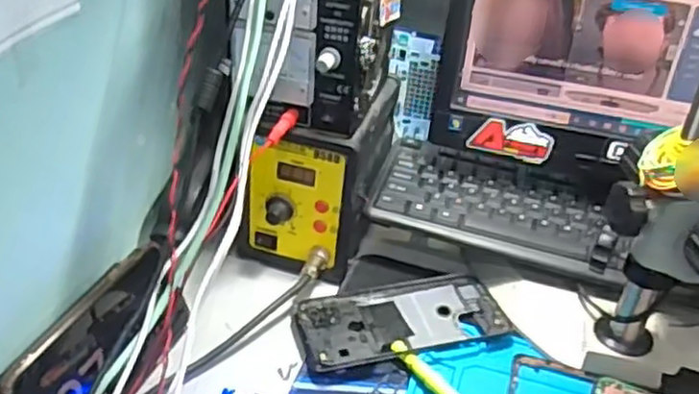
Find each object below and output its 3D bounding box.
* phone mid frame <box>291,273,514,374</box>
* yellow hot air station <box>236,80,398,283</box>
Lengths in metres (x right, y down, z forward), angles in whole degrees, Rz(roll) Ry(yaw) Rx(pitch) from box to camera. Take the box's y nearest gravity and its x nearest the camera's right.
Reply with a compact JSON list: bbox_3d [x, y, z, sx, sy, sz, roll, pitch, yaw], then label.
[{"bbox_3d":[0.039,0.097,0.587,0.165,0.015,0.087,-6,36,-16],"label":"phone mid frame"},{"bbox_3d":[-0.029,-0.023,0.646,0.108,0.138,0.163,13,35,11],"label":"yellow hot air station"}]

